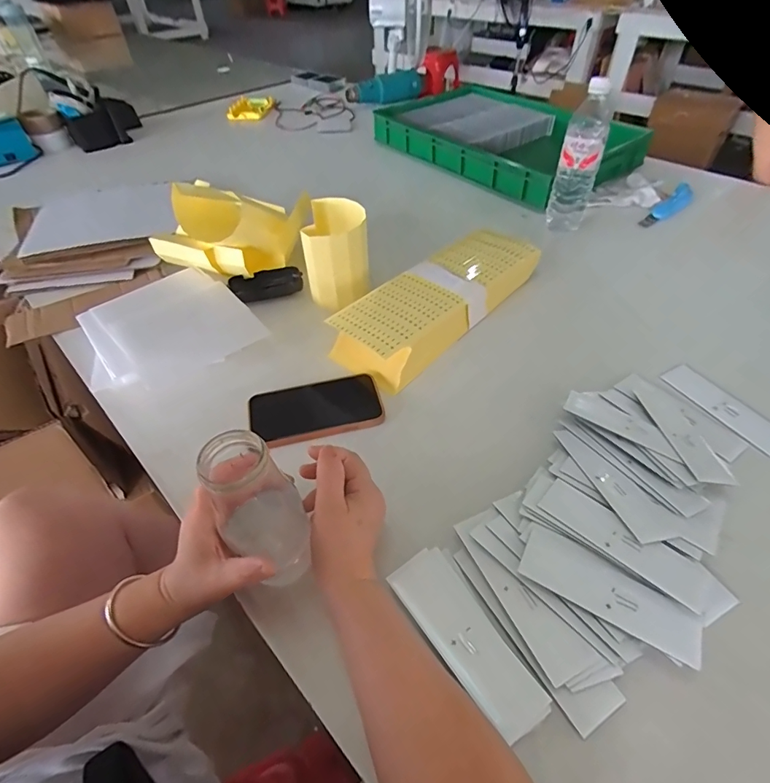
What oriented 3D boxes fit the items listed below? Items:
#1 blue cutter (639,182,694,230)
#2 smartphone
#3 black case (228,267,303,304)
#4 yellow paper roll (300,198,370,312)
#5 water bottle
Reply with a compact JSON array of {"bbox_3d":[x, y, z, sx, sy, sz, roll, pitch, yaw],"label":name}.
[{"bbox_3d":[0.543,-0.352,0.818,0.040,0.010,0.208,36,58,28],"label":"blue cutter"},{"bbox_3d":[-0.080,0.022,0.503,0.151,0.011,0.080,-12,48,-9],"label":"smartphone"},{"bbox_3d":[-0.184,-0.166,0.675,0.109,0.031,0.042,-9,48,-6],"label":"black case"},{"bbox_3d":[-0.070,-0.209,0.634,0.088,0.108,0.112,-4,47,-2],"label":"yellow paper roll"},{"bbox_3d":[0.318,-0.377,0.708,0.061,0.213,0.060,17,50,16],"label":"water bottle"}]

